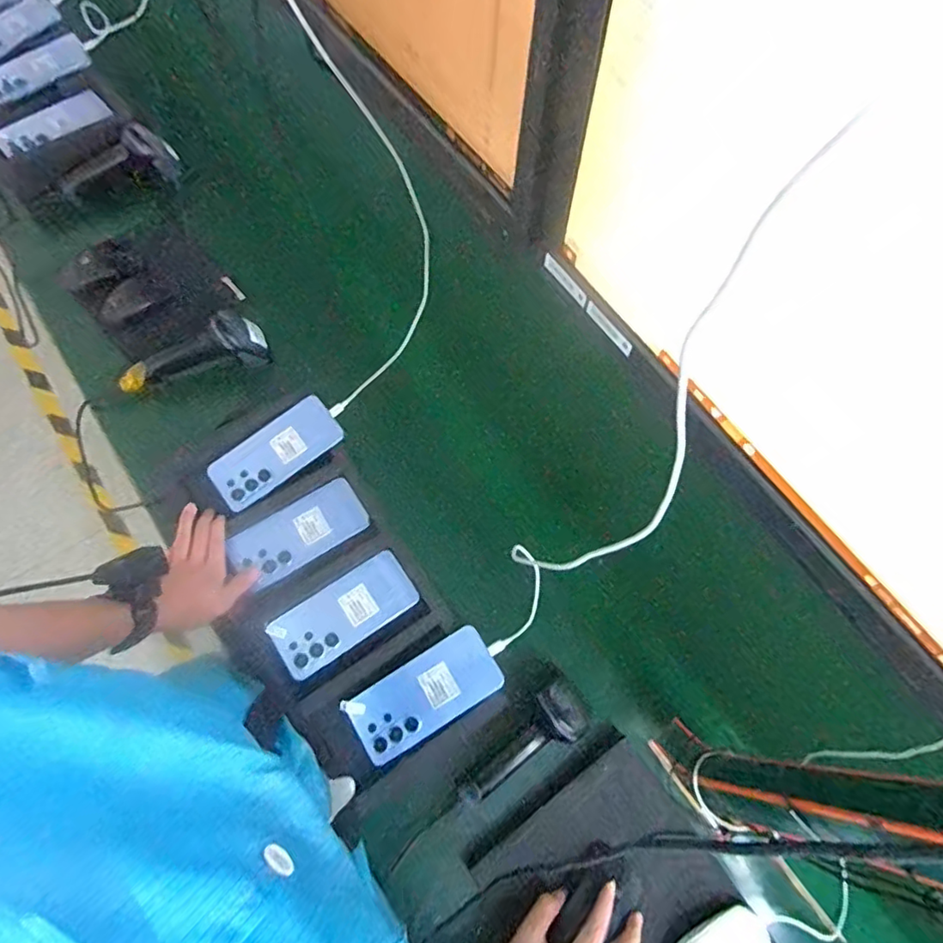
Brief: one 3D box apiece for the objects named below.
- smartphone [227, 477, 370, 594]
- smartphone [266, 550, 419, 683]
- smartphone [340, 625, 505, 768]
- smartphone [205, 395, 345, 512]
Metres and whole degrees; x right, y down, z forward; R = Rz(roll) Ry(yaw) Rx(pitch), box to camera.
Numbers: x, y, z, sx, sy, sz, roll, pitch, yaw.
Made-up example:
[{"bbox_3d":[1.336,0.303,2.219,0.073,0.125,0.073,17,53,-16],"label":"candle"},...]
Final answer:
[{"bbox_3d":[-0.215,0.076,0.704,0.166,0.007,0.078,-28,75,-12],"label":"smartphone"},{"bbox_3d":[-0.152,0.169,0.679,0.167,0.014,0.078,-32,74,-17],"label":"smartphone"},{"bbox_3d":[-0.052,0.252,0.644,0.168,0.011,0.079,-29,73,-16],"label":"smartphone"},{"bbox_3d":[-0.251,-0.024,0.733,0.167,0.014,0.077,-36,75,-18],"label":"smartphone"}]

